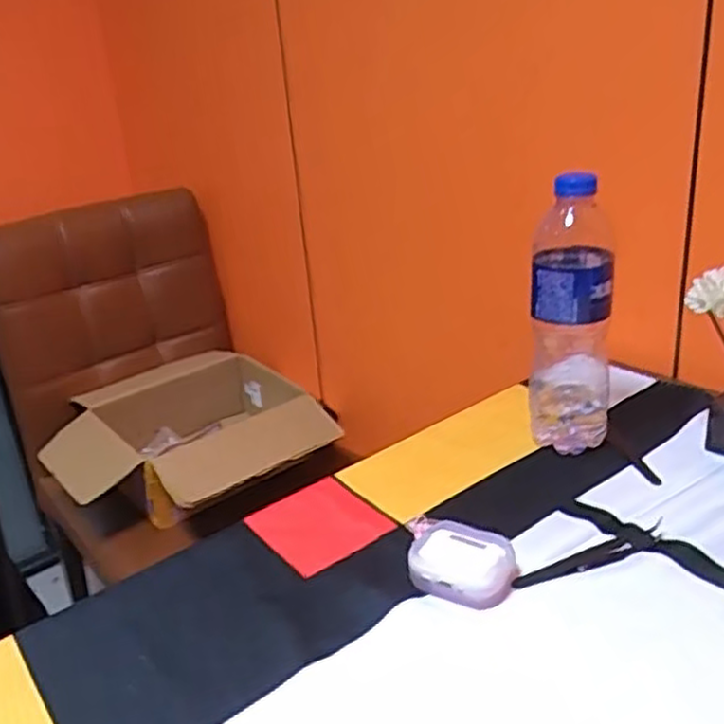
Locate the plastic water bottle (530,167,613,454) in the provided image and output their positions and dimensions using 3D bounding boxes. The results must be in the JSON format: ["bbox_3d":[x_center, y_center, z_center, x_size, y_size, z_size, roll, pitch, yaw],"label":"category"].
[{"bbox_3d":[0.169,-0.033,0.609,0.062,0.228,0.054,2,25,17],"label":"plastic water bottle"}]

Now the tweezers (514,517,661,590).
[{"bbox_3d":[0.154,0.131,0.506,0.114,0.009,0.021,-15,26,-20],"label":"tweezers"}]

